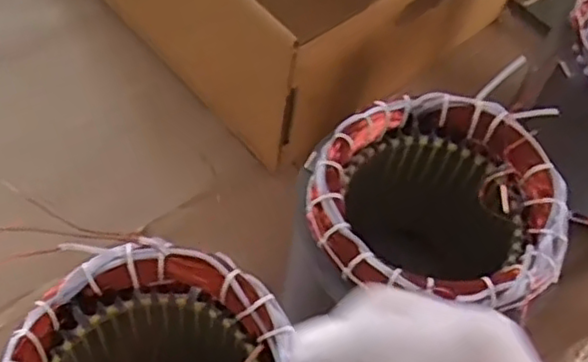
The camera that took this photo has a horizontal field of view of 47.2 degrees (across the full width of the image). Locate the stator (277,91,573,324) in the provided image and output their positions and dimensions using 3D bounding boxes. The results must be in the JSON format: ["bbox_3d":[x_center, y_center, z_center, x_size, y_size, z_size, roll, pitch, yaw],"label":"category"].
[{"bbox_3d":[0.069,0.045,0.422,0.142,0.153,0.133,9,57,1],"label":"stator"}]

